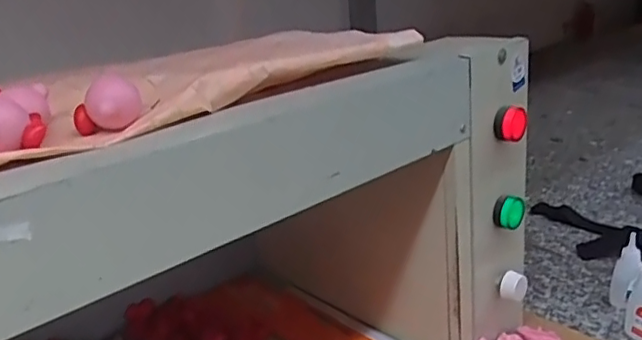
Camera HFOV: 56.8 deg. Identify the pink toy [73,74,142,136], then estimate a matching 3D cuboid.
[{"bbox_3d":[-0.113,-0.034,0.315,0.035,0.028,0.022,-15,25,-21],"label":"pink toy"}]

